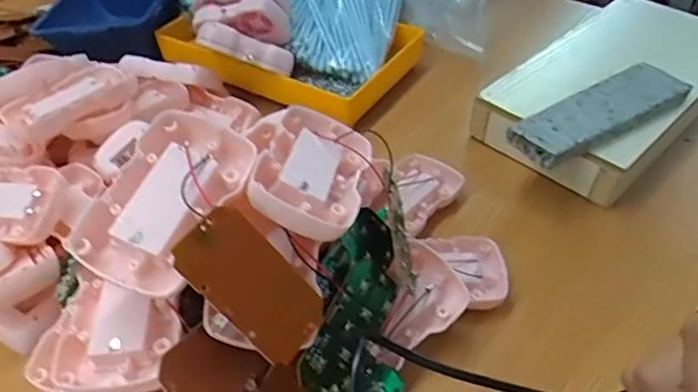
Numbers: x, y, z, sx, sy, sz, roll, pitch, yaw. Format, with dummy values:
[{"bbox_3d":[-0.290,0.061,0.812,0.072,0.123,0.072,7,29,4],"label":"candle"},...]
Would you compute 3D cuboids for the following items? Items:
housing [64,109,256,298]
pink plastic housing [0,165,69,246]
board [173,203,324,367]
[{"bbox_3d":[-0.084,0.001,0.258,0.053,0.020,0.087,23,63,5],"label":"housing"},{"bbox_3d":[-0.238,0.006,0.378,0.090,0.019,0.055,6,70,18],"label":"pink plastic housing"},{"bbox_3d":[-0.043,0.041,0.247,0.037,0.074,0.004,-48,18,-25],"label":"board"}]

